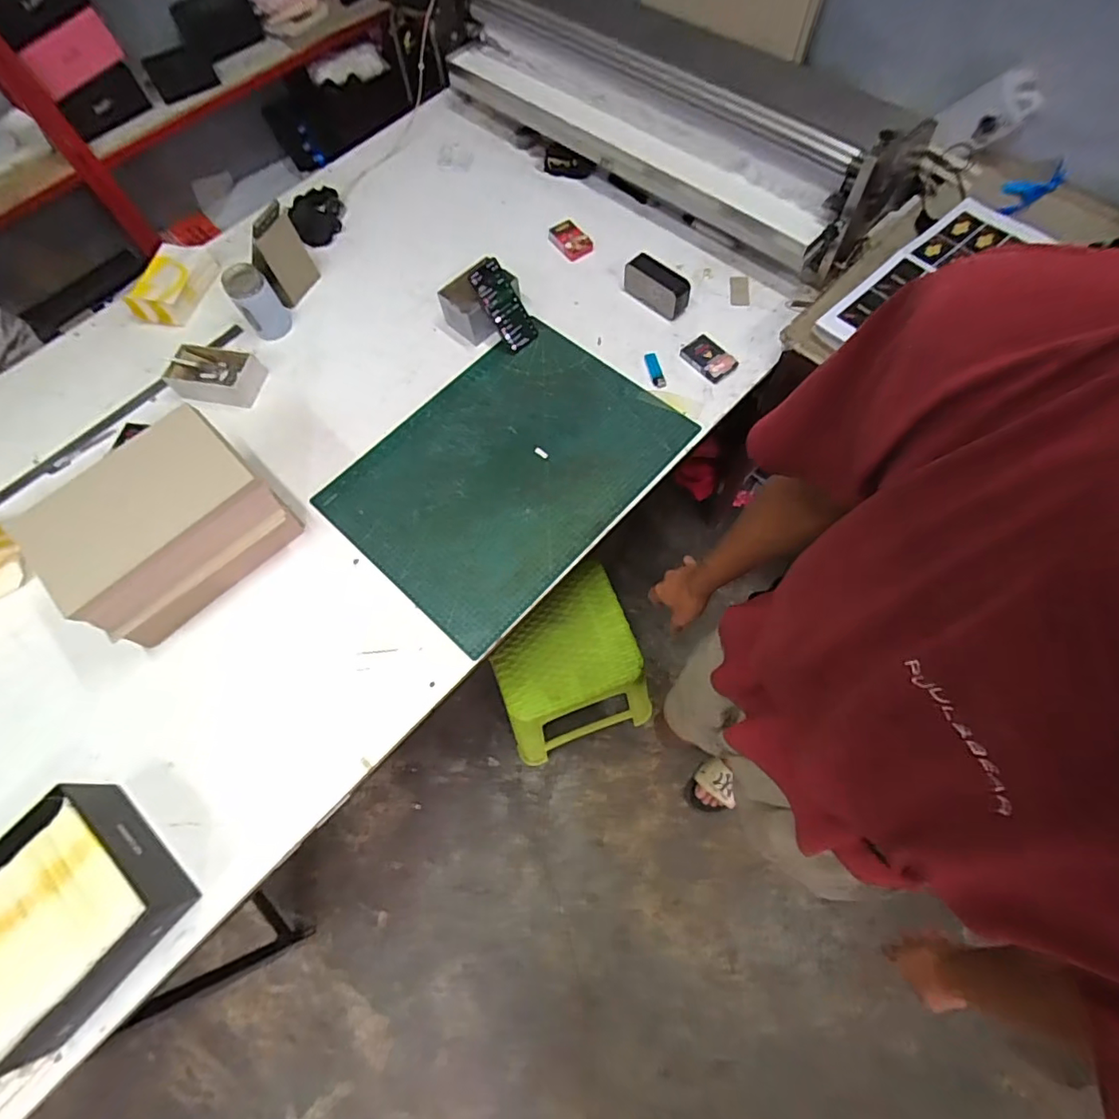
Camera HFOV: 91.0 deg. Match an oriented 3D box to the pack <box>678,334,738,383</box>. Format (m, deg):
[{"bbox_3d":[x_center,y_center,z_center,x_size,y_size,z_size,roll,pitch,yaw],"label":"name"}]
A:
[{"bbox_3d":[0.295,-0.399,1.084,0.073,0.020,0.112,-37,68,-15],"label":"pack"}]

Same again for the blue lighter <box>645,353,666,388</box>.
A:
[{"bbox_3d":[0.192,-0.376,1.094,0.024,0.017,0.084,-14,66,-7],"label":"blue lighter"}]

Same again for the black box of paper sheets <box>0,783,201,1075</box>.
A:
[{"bbox_3d":[-0.659,0.460,0.717,0.233,0.129,0.243,34,69,17],"label":"black box of paper sheets"}]

